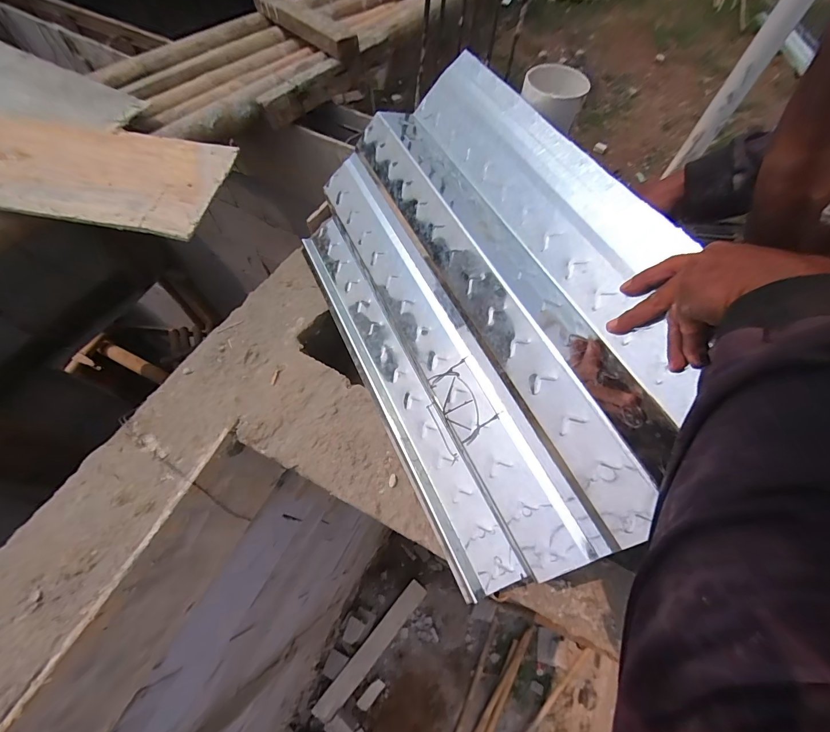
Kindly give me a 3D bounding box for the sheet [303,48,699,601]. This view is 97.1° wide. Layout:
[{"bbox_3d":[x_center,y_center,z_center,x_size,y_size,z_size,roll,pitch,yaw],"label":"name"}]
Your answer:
[{"bbox_3d":[0.056,-0.081,0.443,0.379,0.068,0.582,-40,62,27],"label":"sheet"}]

